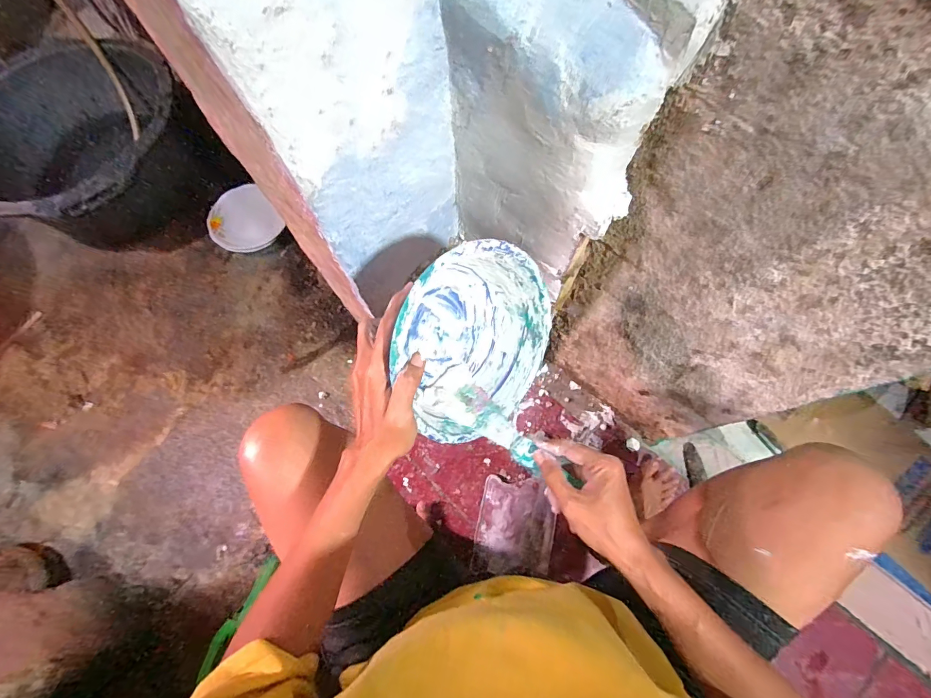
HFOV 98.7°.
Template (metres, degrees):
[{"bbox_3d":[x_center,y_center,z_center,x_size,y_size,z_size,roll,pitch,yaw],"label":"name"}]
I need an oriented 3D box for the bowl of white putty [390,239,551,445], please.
[{"bbox_3d":[0.000,-0.009,0.410,0.067,0.197,0.192,25,77,46],"label":"bowl of white putty"}]

